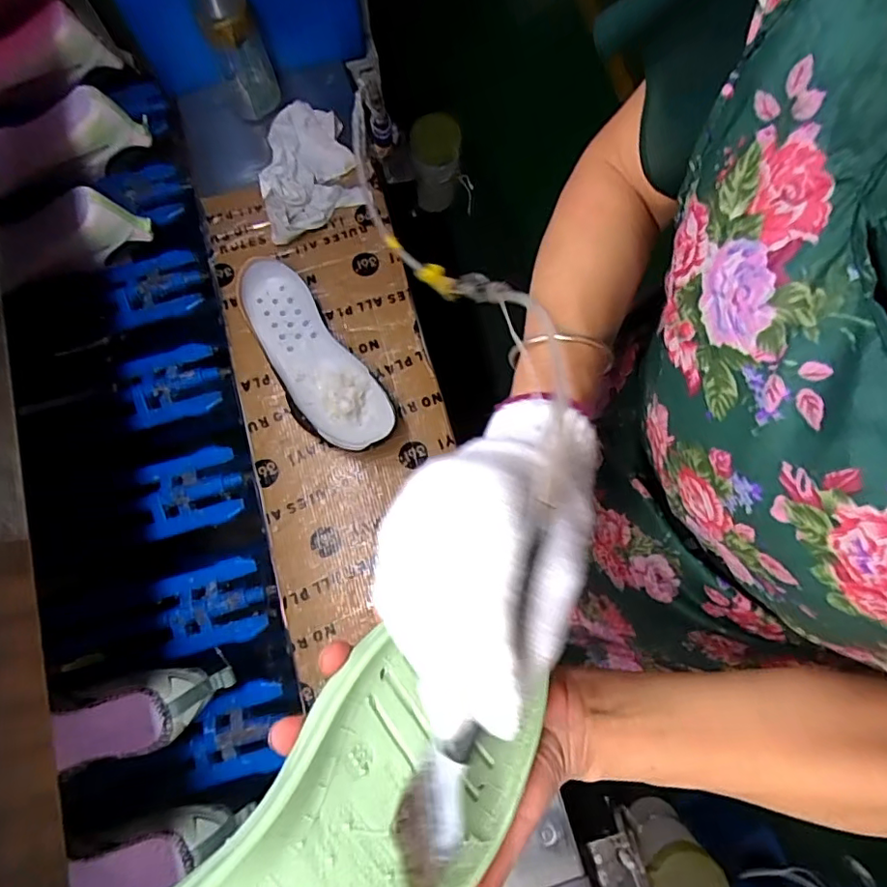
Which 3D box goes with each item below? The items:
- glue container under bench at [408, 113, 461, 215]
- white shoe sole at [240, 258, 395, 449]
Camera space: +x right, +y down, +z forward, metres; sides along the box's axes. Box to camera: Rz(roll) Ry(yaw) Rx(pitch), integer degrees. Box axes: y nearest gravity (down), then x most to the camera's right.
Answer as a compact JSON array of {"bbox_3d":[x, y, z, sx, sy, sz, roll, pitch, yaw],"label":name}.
[{"bbox_3d":[-0.012,-0.417,0.814,0.069,0.131,0.074,1,79,-1],"label":"glue container under bench"},{"bbox_3d":[-0.153,-0.098,0.637,0.089,0.044,0.255,-36,82,-8],"label":"white shoe sole"}]

